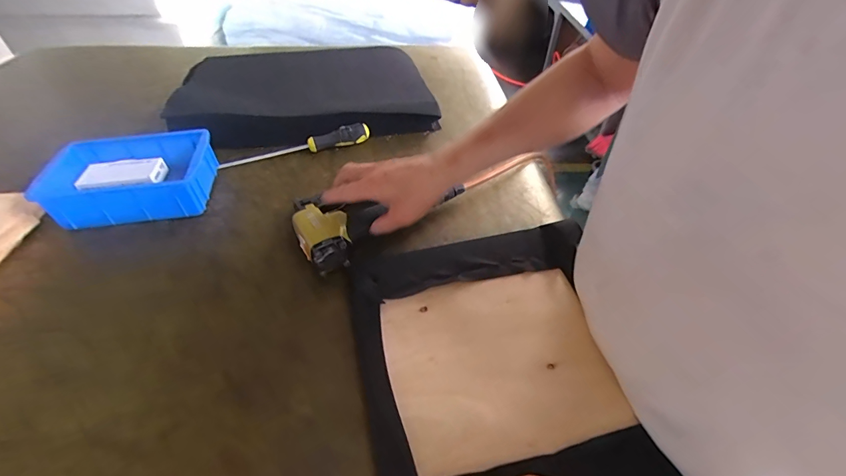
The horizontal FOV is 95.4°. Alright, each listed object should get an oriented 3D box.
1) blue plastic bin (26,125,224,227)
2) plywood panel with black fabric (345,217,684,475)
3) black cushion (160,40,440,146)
[{"bbox_3d":[-0.411,-0.081,0.540,0.204,0.072,0.122,-8,46,-12],"label":"blue plastic bin"},{"bbox_3d":[0.078,0.117,0.415,0.284,0.030,0.321,-9,46,-12],"label":"plywood panel with black fabric"},{"bbox_3d":[-0.231,-0.304,0.784,0.465,0.066,0.355,-8,46,-12],"label":"black cushion"}]

